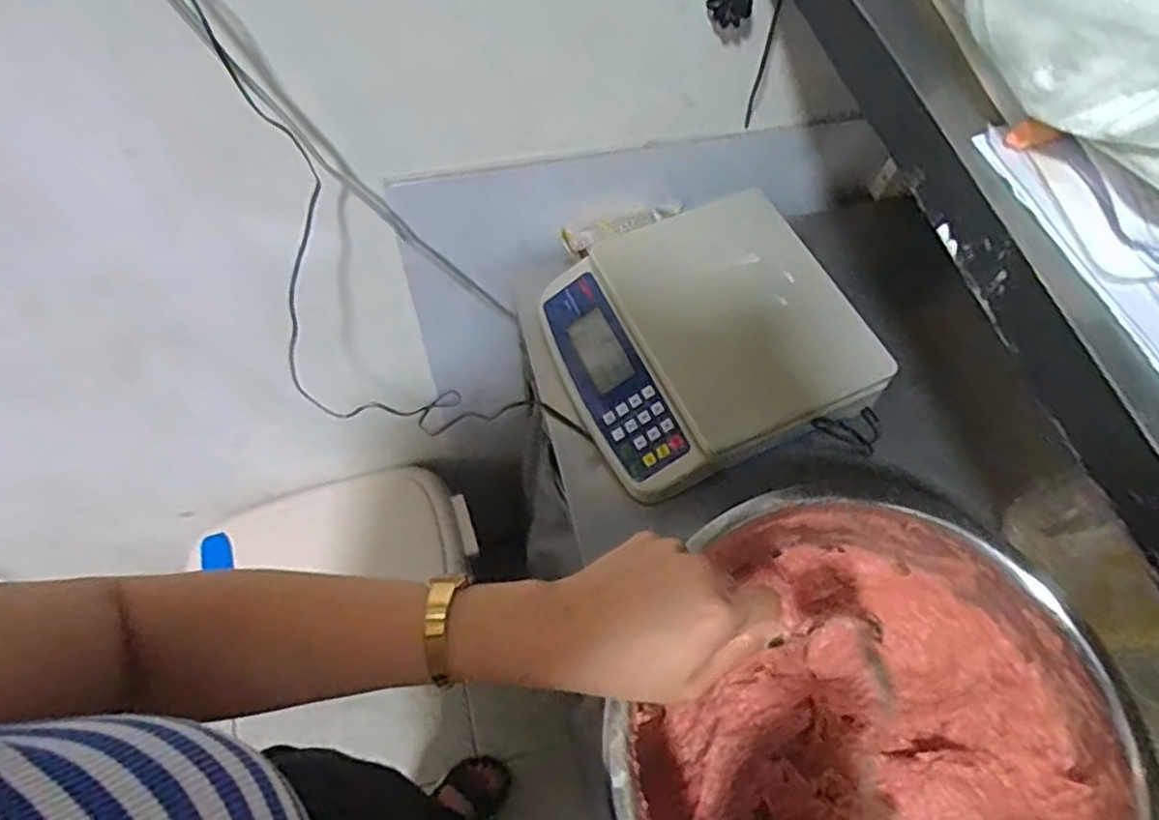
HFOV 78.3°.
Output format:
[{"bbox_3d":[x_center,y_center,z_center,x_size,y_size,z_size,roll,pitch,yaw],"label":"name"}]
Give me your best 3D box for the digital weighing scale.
[{"bbox_3d":[0.100,-0.062,0.587,0.225,0.070,0.215,-20,64,-12],"label":"digital weighing scale"}]

